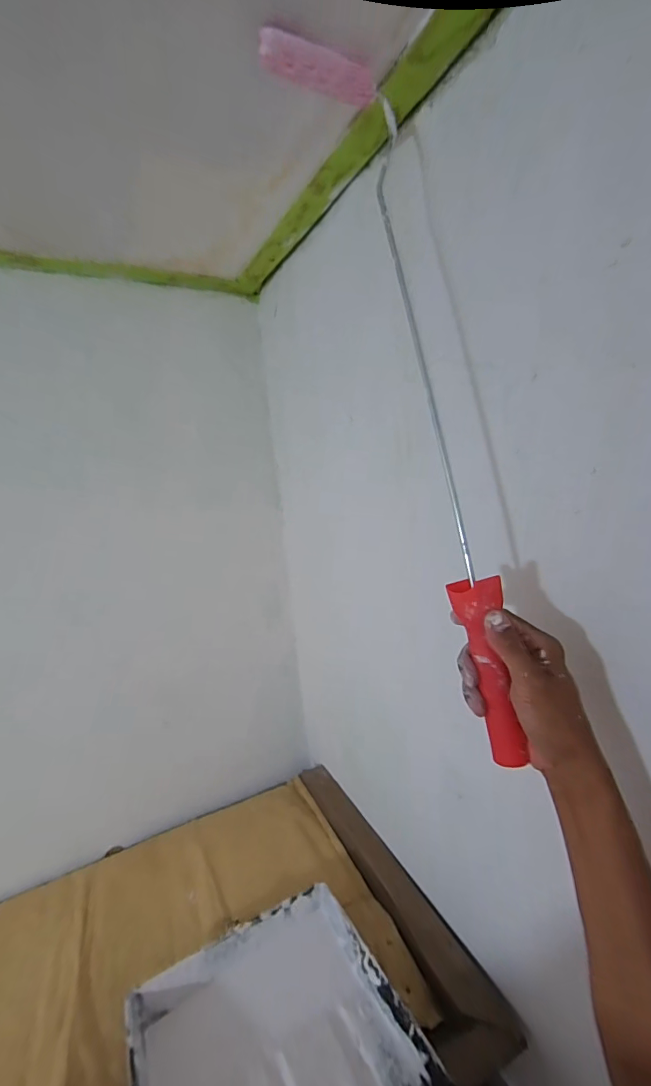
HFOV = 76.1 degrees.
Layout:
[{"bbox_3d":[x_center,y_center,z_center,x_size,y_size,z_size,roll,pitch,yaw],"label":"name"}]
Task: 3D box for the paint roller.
[{"bbox_3d":[0.074,-0.121,0.333,0.116,0.589,0.029,-12,-4,-30],"label":"paint roller"}]

